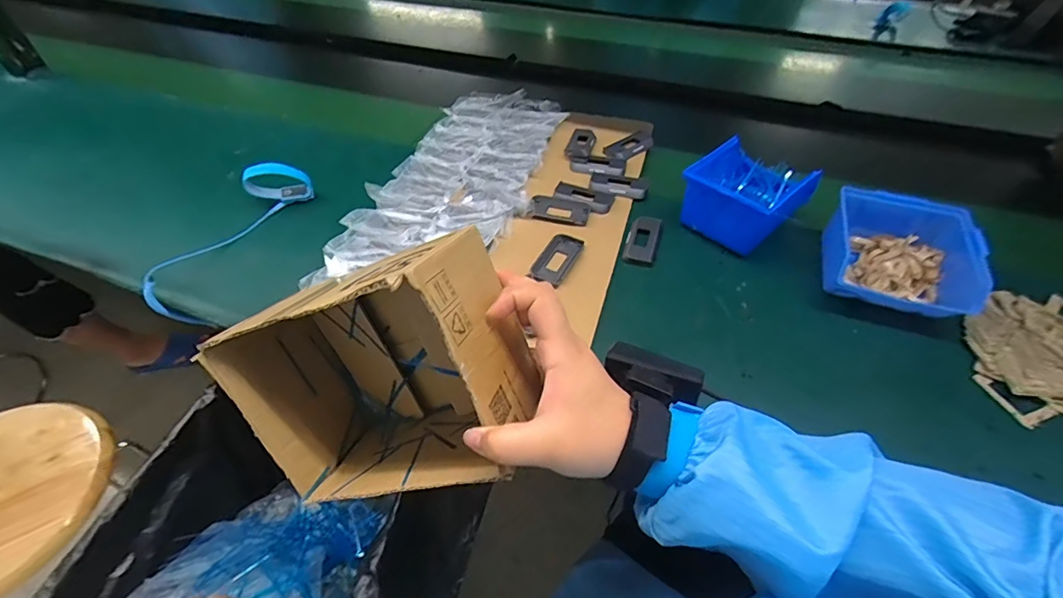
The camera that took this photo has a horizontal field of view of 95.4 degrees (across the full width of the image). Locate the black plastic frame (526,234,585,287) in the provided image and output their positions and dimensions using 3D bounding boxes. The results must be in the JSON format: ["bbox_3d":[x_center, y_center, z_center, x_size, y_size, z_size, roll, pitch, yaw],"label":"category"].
[{"bbox_3d":[0.029,-0.047,0.550,0.037,0.010,0.069,22,51,19],"label":"black plastic frame"}]

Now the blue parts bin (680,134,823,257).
[{"bbox_3d":[0.254,-0.125,0.577,0.132,0.075,0.112,-34,56,-27],"label":"blue parts bin"}]

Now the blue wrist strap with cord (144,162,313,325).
[{"bbox_3d":[-0.361,-0.080,0.572,0.086,0.069,0.228,14,49,12],"label":"blue wrist strap with cord"}]

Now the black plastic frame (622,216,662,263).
[{"bbox_3d":[0.132,-0.073,0.570,0.034,0.008,0.079,15,49,13],"label":"black plastic frame"}]

